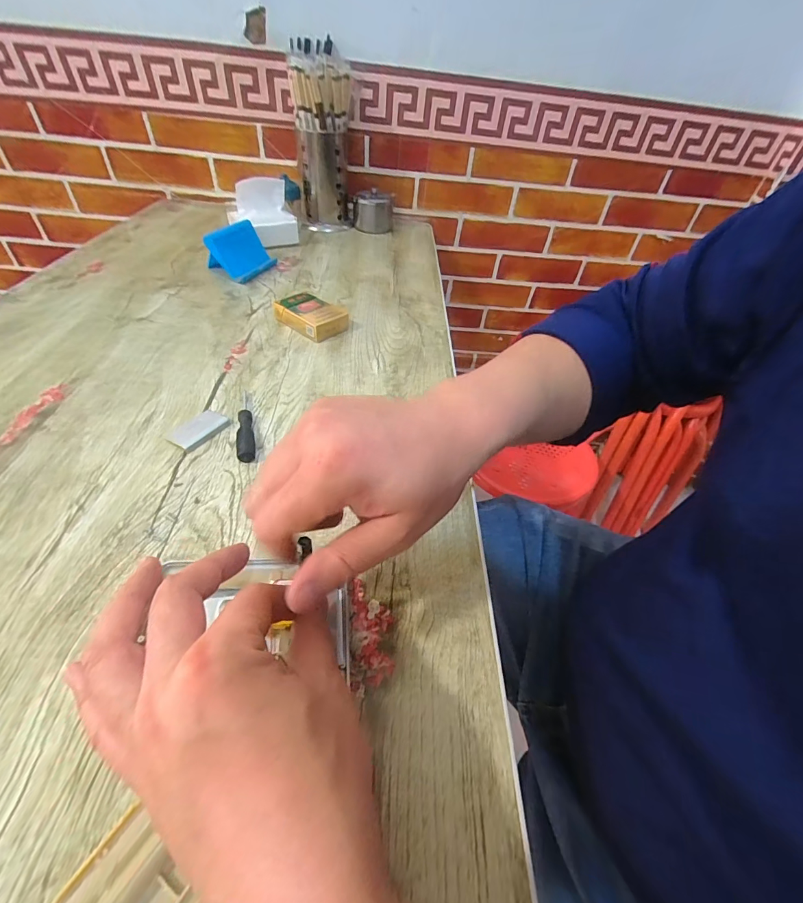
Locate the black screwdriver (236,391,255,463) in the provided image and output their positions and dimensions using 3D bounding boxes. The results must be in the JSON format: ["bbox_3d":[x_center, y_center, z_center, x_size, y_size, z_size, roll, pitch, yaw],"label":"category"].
[{"bbox_3d":[-0.153,-0.029,0.389,0.015,0.011,0.101,-10,47,-16],"label":"black screwdriver"}]

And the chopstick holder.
[{"bbox_3d":[-0.145,-0.575,0.758,0.103,0.263,0.112,0,45,-7],"label":"chopstick holder"}]

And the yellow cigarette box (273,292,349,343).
[{"bbox_3d":[-0.118,-0.178,0.531,0.087,0.027,0.057,34,51,25],"label":"yellow cigarette box"}]

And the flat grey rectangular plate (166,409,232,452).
[{"bbox_3d":[-0.194,-0.021,0.382,0.036,0.006,0.051,23,47,16],"label":"flat grey rectangular plate"}]

